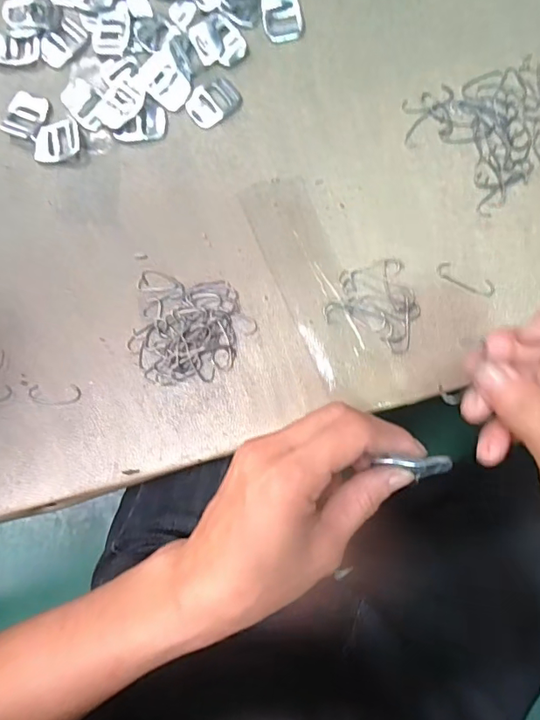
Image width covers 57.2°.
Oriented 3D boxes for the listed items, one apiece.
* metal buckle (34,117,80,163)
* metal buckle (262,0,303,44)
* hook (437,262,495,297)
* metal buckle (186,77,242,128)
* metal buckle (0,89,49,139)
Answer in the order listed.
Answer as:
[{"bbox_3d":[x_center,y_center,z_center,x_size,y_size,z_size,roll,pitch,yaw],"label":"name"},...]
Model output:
[{"bbox_3d":[-0.158,-0.163,0.366,0.034,0.004,0.030,-10,82,1],"label":"metal buckle"},{"bbox_3d":[0.009,-0.262,0.374,0.029,0.005,0.042,-14,82,0],"label":"metal buckle"},{"bbox_3d":[0.136,-0.056,0.342,0.040,0.004,0.012,25,84,6],"label":"hook"},{"bbox_3d":[-0.042,-0.190,0.365,0.039,0.004,0.029,-35,82,-2],"label":"metal buckle"},{"bbox_3d":[-0.183,-0.184,0.371,0.029,0.004,0.036,16,83,4],"label":"metal buckle"}]

